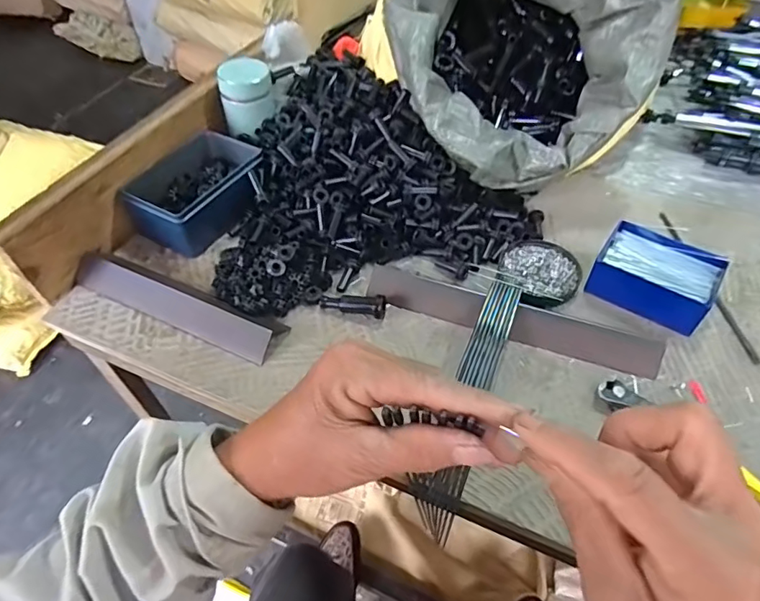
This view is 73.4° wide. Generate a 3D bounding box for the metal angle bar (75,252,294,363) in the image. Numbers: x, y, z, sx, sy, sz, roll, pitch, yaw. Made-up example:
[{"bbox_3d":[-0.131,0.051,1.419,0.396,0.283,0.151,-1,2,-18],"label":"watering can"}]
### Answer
[{"bbox_3d":[-0.208,0.003,0.525,0.243,0.029,0.049,20,54,18],"label":"metal angle bar"}]

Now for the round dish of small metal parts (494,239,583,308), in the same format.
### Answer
[{"bbox_3d":[0.167,-0.026,0.539,0.080,0.017,0.094,26,56,22],"label":"round dish of small metal parts"}]

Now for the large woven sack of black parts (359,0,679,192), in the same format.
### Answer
[{"bbox_3d":[0.183,-0.331,0.602,0.339,0.245,0.315,-17,51,-12],"label":"large woven sack of black parts"}]

